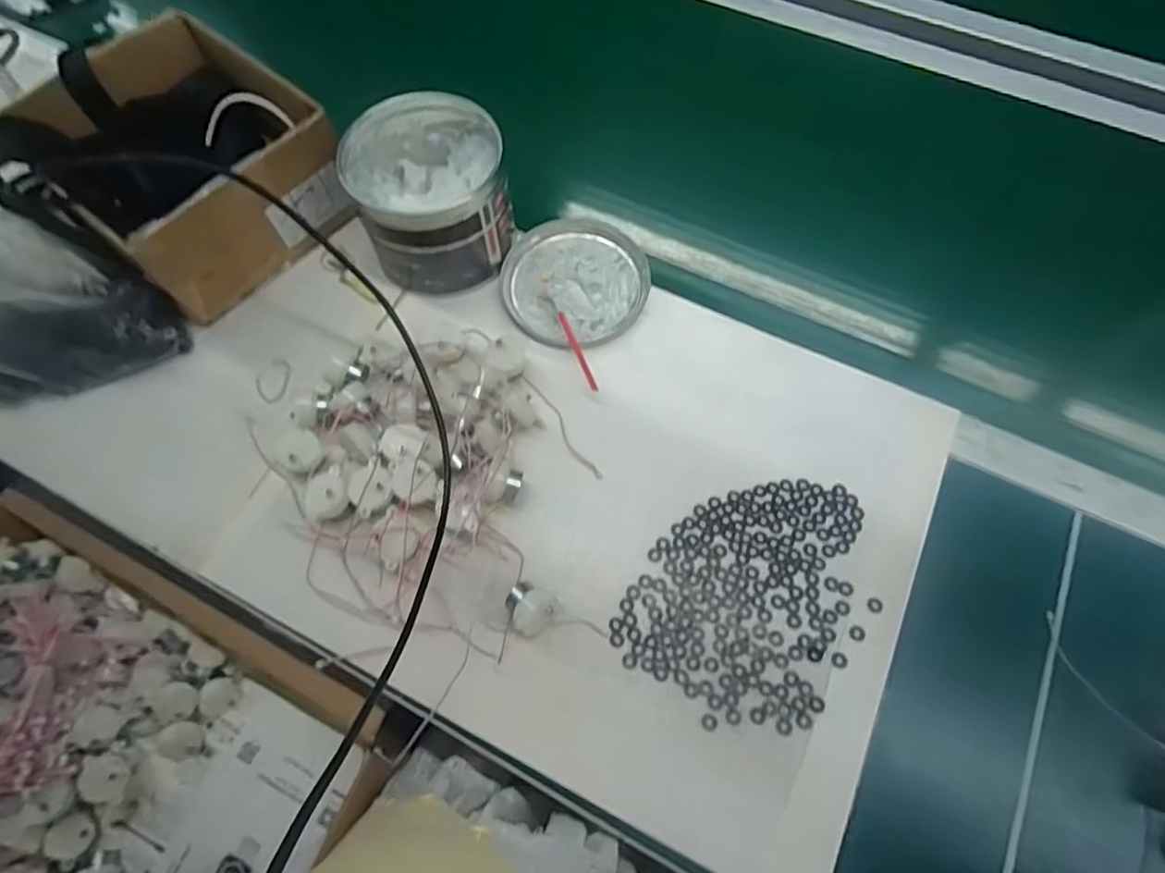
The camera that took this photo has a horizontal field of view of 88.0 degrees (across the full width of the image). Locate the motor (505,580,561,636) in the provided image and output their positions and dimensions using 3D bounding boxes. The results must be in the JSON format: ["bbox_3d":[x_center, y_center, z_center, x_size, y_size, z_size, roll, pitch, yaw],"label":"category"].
[{"bbox_3d":[-0.037,0.120,0.421,0.034,0.028,0.033,0,68,0],"label":"motor"}]

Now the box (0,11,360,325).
[{"bbox_3d":[-0.347,-0.238,0.532,0.209,0.106,0.193,39,73,15],"label":"box"}]

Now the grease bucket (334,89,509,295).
[{"bbox_3d":[-0.129,-0.209,0.516,0.122,0.103,0.133,-25,70,-9],"label":"grease bucket"}]

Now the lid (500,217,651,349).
[{"bbox_3d":[-0.008,-0.144,0.549,0.127,0.013,0.133,0,68,0],"label":"lid"}]

